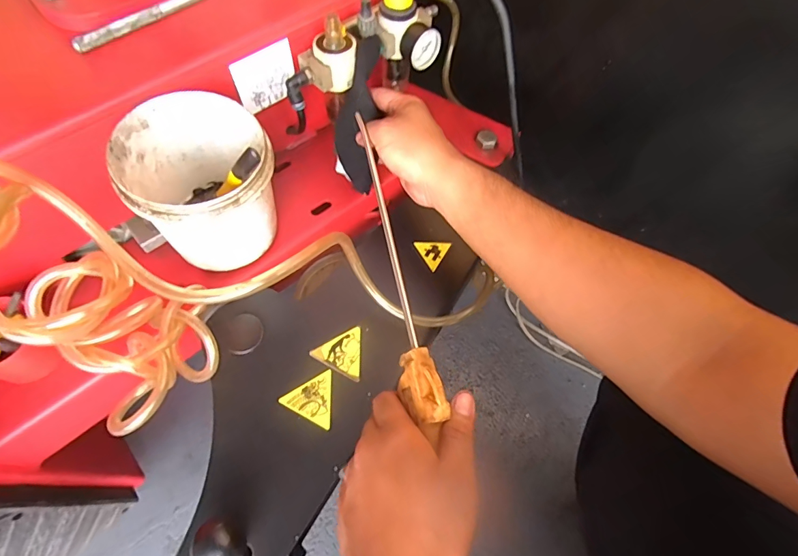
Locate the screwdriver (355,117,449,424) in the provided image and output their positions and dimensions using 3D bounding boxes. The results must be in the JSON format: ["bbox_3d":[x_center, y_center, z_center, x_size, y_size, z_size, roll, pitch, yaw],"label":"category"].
[{"bbox_3d":[-0.010,-0.026,0.343,0.025,0.028,0.281,-11,67,-8],"label":"screwdriver"}]

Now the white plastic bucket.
[{"bbox_3d":[-0.175,-0.080,0.392,0.115,0.124,0.122,1,63,-2],"label":"white plastic bucket"}]

